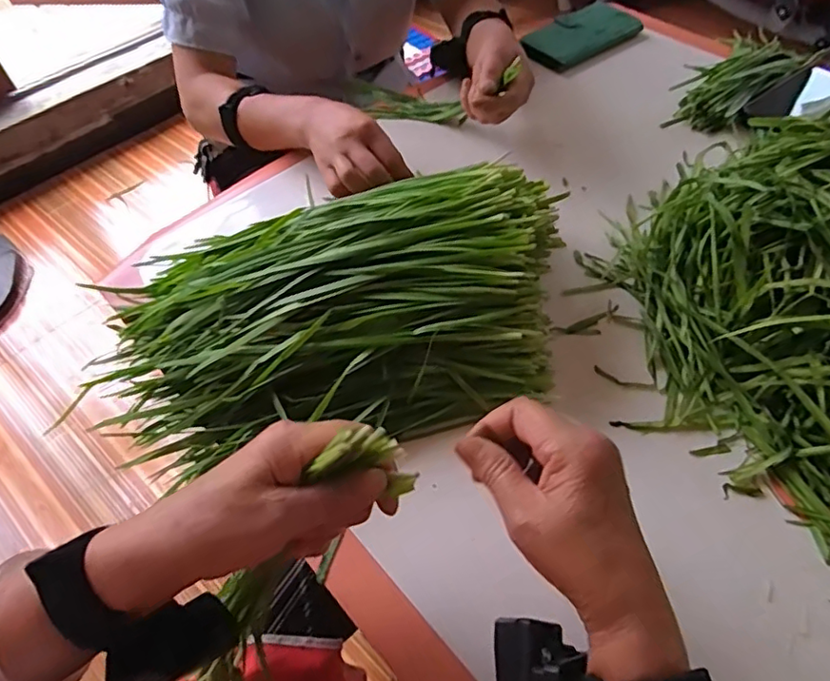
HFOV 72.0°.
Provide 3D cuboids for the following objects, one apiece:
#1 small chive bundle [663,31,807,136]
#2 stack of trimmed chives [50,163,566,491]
[{"bbox_3d":[0.376,-0.313,0.669,0.218,0.041,0.082,-39,61,-24],"label":"small chive bundle"},{"bbox_3d":[-0.081,-0.028,0.439,0.371,0.104,0.207,0,53,3],"label":"stack of trimmed chives"}]

